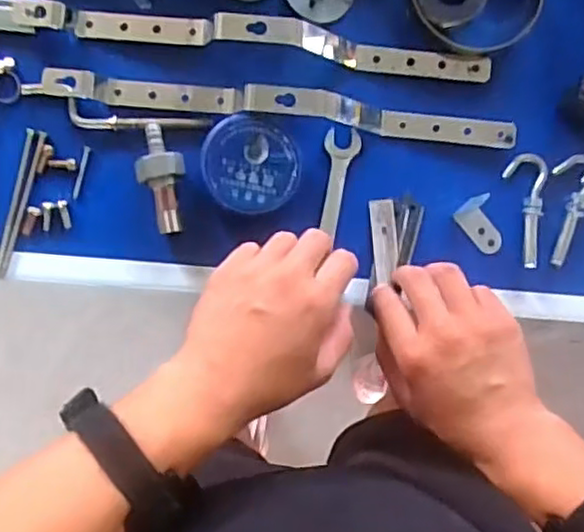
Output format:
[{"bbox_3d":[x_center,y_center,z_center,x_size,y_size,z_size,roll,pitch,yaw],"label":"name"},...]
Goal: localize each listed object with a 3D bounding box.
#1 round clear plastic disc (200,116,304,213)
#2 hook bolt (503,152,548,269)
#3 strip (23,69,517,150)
[{"bbox_3d":[-0.030,-0.072,0.499,0.070,0.028,0.066,0,94,-6],"label":"round clear plastic disc"},{"bbox_3d":[0.187,-0.044,0.533,0.034,0.011,0.084,-14,95,-5],"label":"hook bolt"},{"bbox_3d":[-0.004,-0.114,0.497,0.348,0.030,0.022,5,89,-7],"label":"strip"}]

